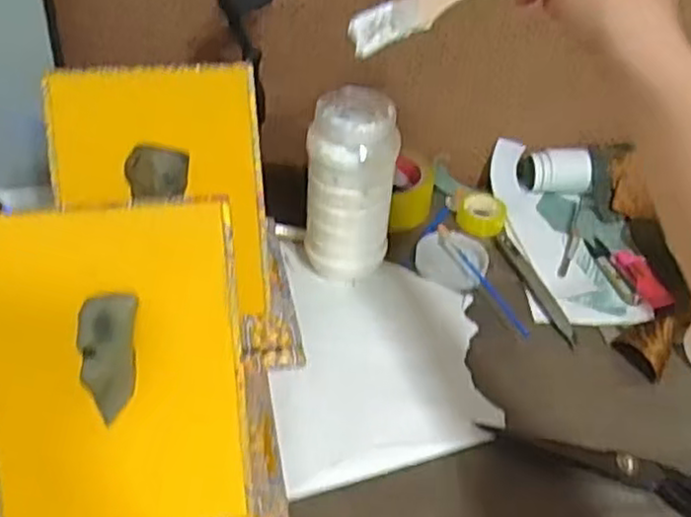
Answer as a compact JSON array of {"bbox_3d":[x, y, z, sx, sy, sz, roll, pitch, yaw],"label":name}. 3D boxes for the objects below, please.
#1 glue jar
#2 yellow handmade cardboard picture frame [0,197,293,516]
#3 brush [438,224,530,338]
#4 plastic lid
[{"bbox_3d":[0.004,-0.062,0.647,0.076,0.164,0.079,3,42,-3],"label":"glue jar"},{"bbox_3d":[-0.135,0.089,0.442,0.193,0.201,0.164,-6,43,-12],"label":"yellow handmade cardboard picture frame"},{"bbox_3d":[0.132,0.018,0.683,0.012,0.009,0.151,-15,46,-21],"label":"brush"},{"bbox_3d":[0.106,0.000,0.715,0.071,0.004,0.077,3,42,-3],"label":"plastic lid"}]

